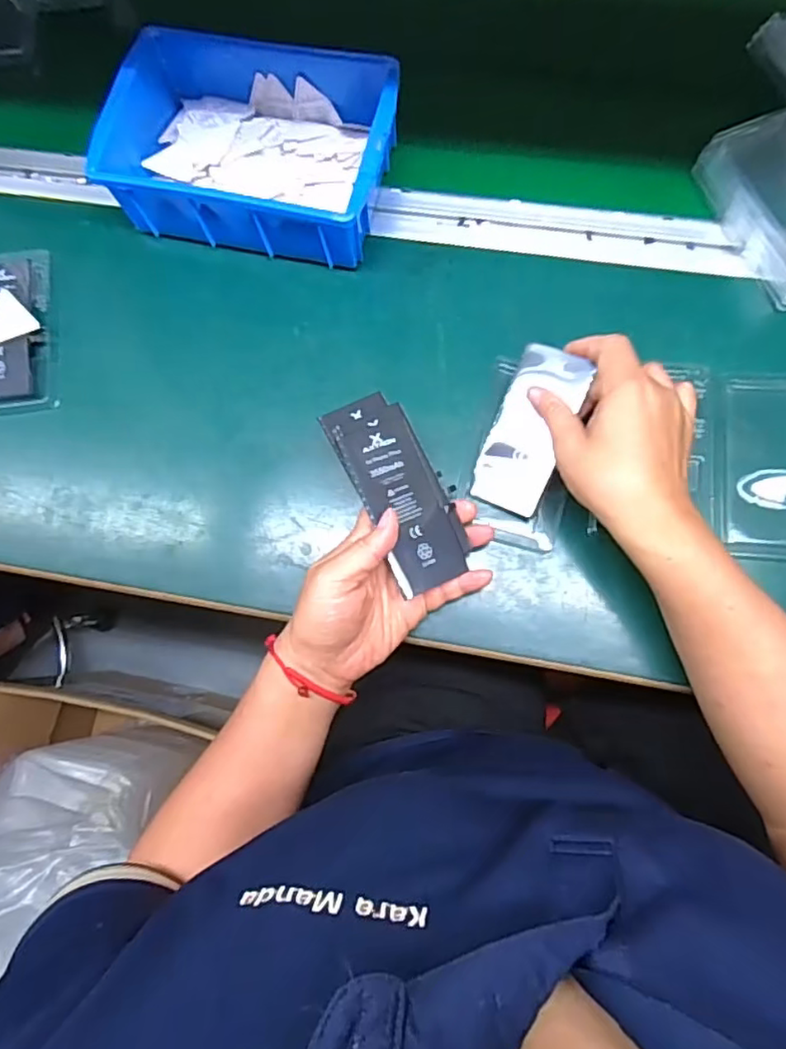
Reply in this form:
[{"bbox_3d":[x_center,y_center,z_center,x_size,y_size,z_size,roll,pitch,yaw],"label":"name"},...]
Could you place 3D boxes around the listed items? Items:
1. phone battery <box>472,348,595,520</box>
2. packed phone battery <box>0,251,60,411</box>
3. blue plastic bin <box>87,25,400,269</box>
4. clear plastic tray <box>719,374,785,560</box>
[{"bbox_3d":[0.092,-0.063,0.414,0.050,0.004,0.110,26,104,19],"label":"phone battery"},{"bbox_3d":[-0.297,-0.150,0.475,0.069,0.009,0.126,2,80,4],"label":"packed phone battery"},{"bbox_3d":[-0.099,-0.279,0.449,0.205,0.057,0.140,11,83,6],"label":"blue plastic bin"},{"bbox_3d":[0.263,-0.041,0.419,0.072,0.007,0.126,1,80,4],"label":"clear plastic tray"}]

